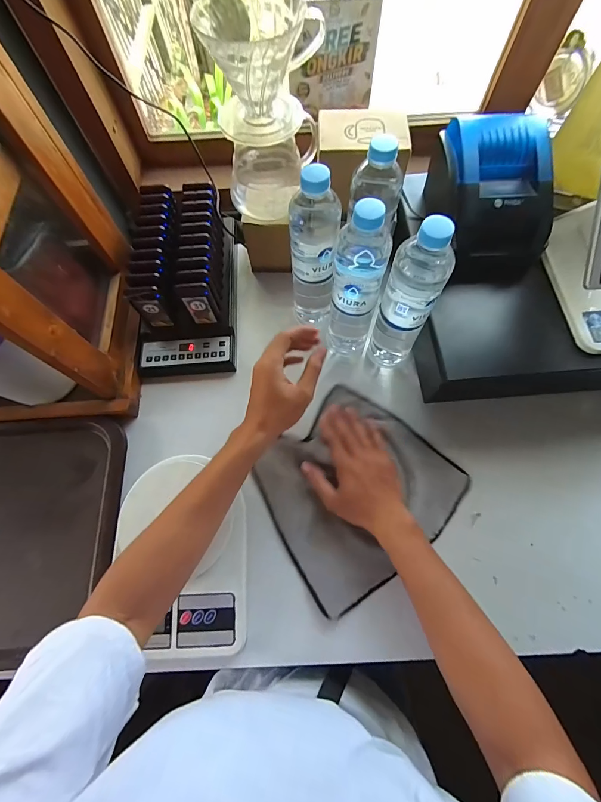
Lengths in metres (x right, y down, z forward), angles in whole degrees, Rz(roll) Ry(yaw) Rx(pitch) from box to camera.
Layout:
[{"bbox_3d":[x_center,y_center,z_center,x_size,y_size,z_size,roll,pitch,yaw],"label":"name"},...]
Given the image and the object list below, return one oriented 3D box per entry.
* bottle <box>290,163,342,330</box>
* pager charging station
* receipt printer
[{"bbox_3d":[0.018,-0.173,0.439,0.058,0.223,0.058,-1,68,1],"label":"bottle"},{"bbox_3d":[-0.181,-0.190,0.515,0.139,0.104,0.277,-3,68,0],"label":"pager charging station"},{"bbox_3d":[0.247,-0.263,0.447,0.127,0.127,0.160,1,68,2],"label":"receipt printer"}]

